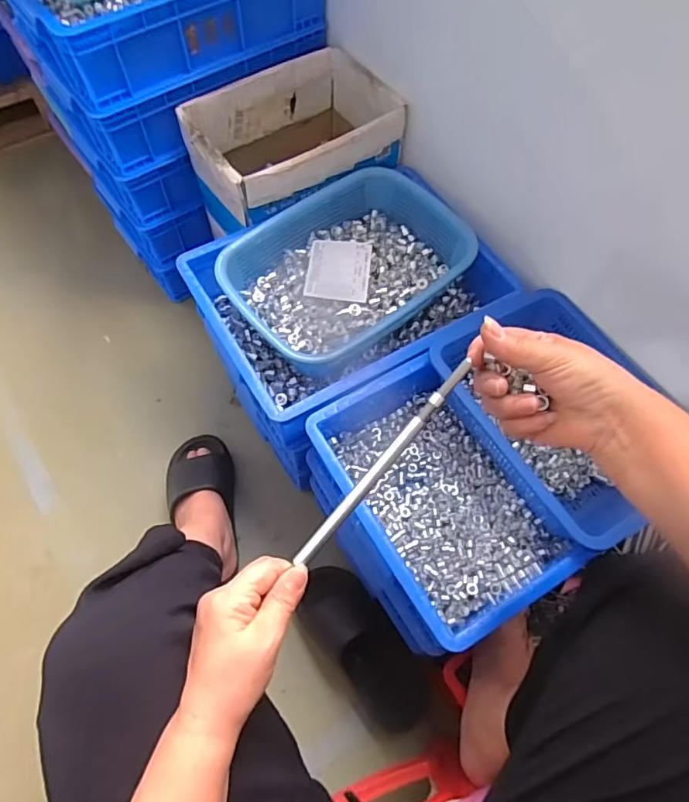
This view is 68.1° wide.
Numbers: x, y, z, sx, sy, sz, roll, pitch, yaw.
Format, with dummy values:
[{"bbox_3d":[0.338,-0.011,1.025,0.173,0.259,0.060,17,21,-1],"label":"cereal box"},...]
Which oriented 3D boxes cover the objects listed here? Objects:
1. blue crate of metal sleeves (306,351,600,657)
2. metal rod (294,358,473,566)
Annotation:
[{"bbox_3d":[0.111,0.115,0.642,0.210,0.105,0.313,-28,68,-15],"label":"blue crate of metal sleeves"},{"bbox_3d":[0.028,0.048,0.381,0.010,0.007,0.191,41,95,17],"label":"metal rod"}]

